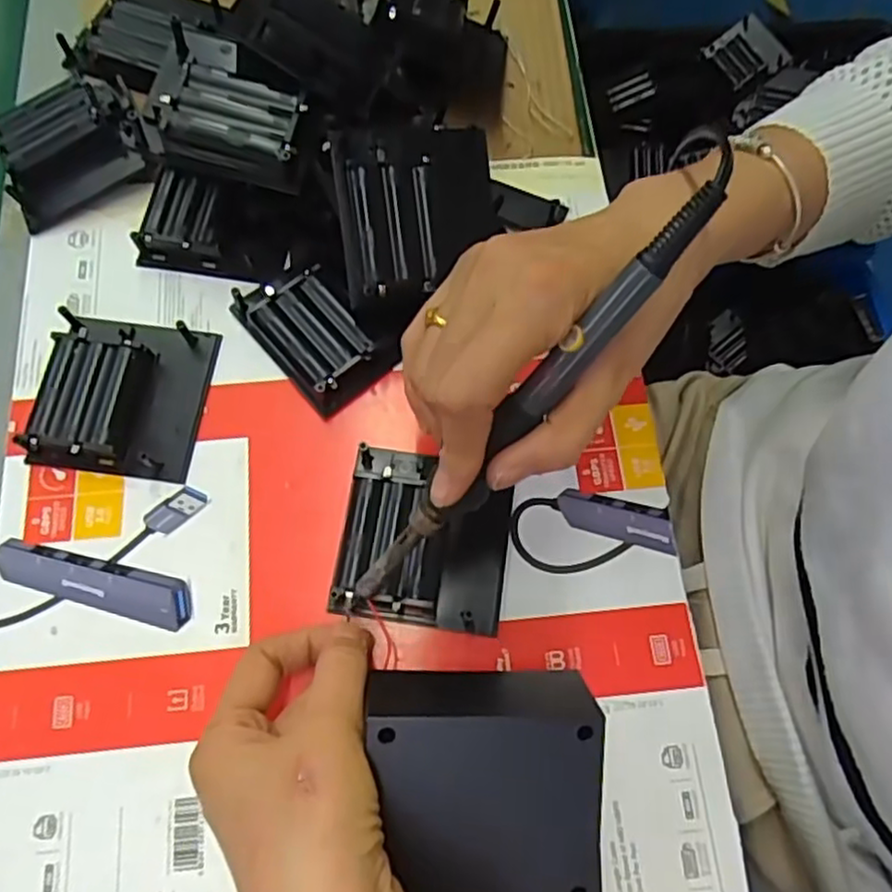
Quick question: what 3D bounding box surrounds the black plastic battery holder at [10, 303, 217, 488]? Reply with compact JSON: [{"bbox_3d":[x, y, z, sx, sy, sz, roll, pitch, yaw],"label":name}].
[{"bbox_3d":[-0.158,-0.027,0.343,0.073,0.019,0.080,6,72,1],"label":"black plastic battery holder"}]

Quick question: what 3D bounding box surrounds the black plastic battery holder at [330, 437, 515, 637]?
[{"bbox_3d":[-0.009,0.041,0.324,0.075,0.020,0.080,9,72,2],"label":"black plastic battery holder"}]

